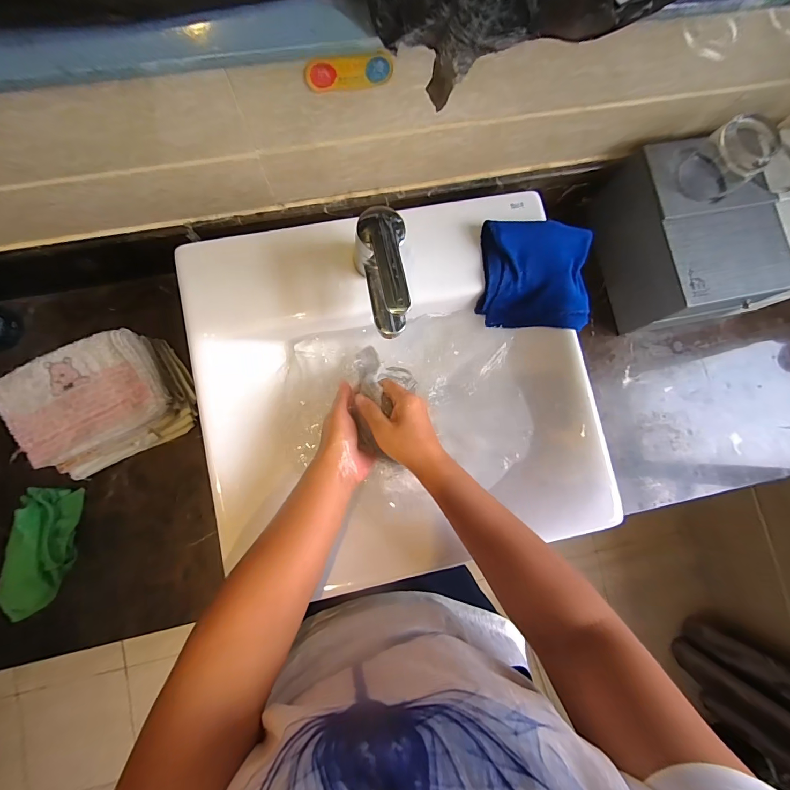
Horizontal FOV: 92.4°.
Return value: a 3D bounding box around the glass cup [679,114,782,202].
[{"bbox_3d":[0.433,-0.309,0.492,0.086,0.064,0.074,-28,86,-7],"label":"glass cup"}]

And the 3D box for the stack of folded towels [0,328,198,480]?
[{"bbox_3d":[-0.382,0.013,0.503,0.193,0.106,0.138,-30,87,-7],"label":"stack of folded towels"}]

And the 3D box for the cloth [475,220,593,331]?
[{"bbox_3d":[0.181,-0.152,0.495,0.144,0.058,0.134,1,84,-4],"label":"cloth"}]

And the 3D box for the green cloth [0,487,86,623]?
[{"bbox_3d":[-0.466,0.214,0.493,0.066,0.055,0.175,16,83,-2],"label":"green cloth"}]

